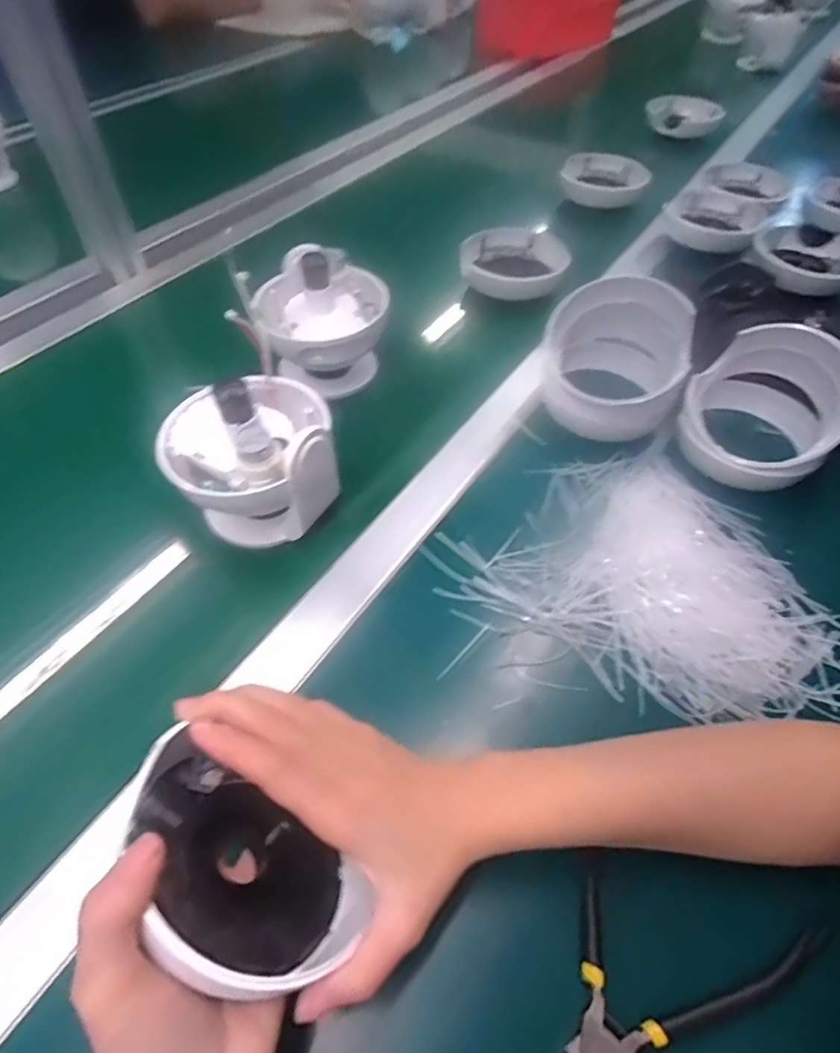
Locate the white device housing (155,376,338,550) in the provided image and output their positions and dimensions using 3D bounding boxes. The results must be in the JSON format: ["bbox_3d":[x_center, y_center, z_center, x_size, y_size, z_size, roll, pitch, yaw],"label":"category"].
[{"bbox_3d":[-0.124,-0.055,0.428,0.114,0.105,0.104,-12,55,-10],"label":"white device housing"}]

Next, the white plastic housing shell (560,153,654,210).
[{"bbox_3d":[0.259,-0.488,0.820,0.116,0.038,0.110,12,54,8],"label":"white plastic housing shell"}]

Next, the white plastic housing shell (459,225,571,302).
[{"bbox_3d":[0.103,-0.294,0.666,0.107,0.040,0.101,11,54,7],"label":"white plastic housing shell"}]

